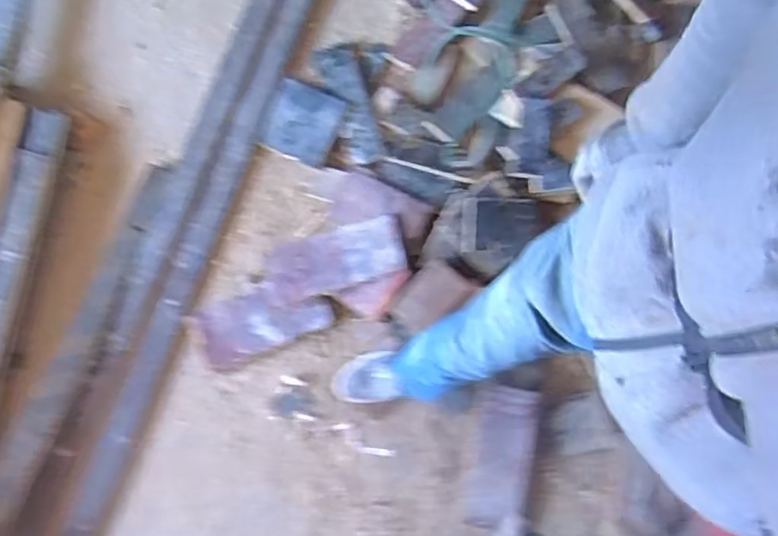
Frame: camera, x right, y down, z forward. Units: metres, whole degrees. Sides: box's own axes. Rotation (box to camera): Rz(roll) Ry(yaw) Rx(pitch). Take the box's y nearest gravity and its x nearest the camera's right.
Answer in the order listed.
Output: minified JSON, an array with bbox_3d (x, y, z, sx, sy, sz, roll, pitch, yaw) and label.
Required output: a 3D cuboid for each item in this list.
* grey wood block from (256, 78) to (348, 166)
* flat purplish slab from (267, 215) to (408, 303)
[{"bbox_3d":[-0.212,-0.359,1.638,0.183,0.038,0.176,24,80,6],"label":"grey wood block"},{"bbox_3d":[-0.130,-0.021,1.547,0.331,0.039,0.143,-15,78,13],"label":"flat purplish slab"}]

